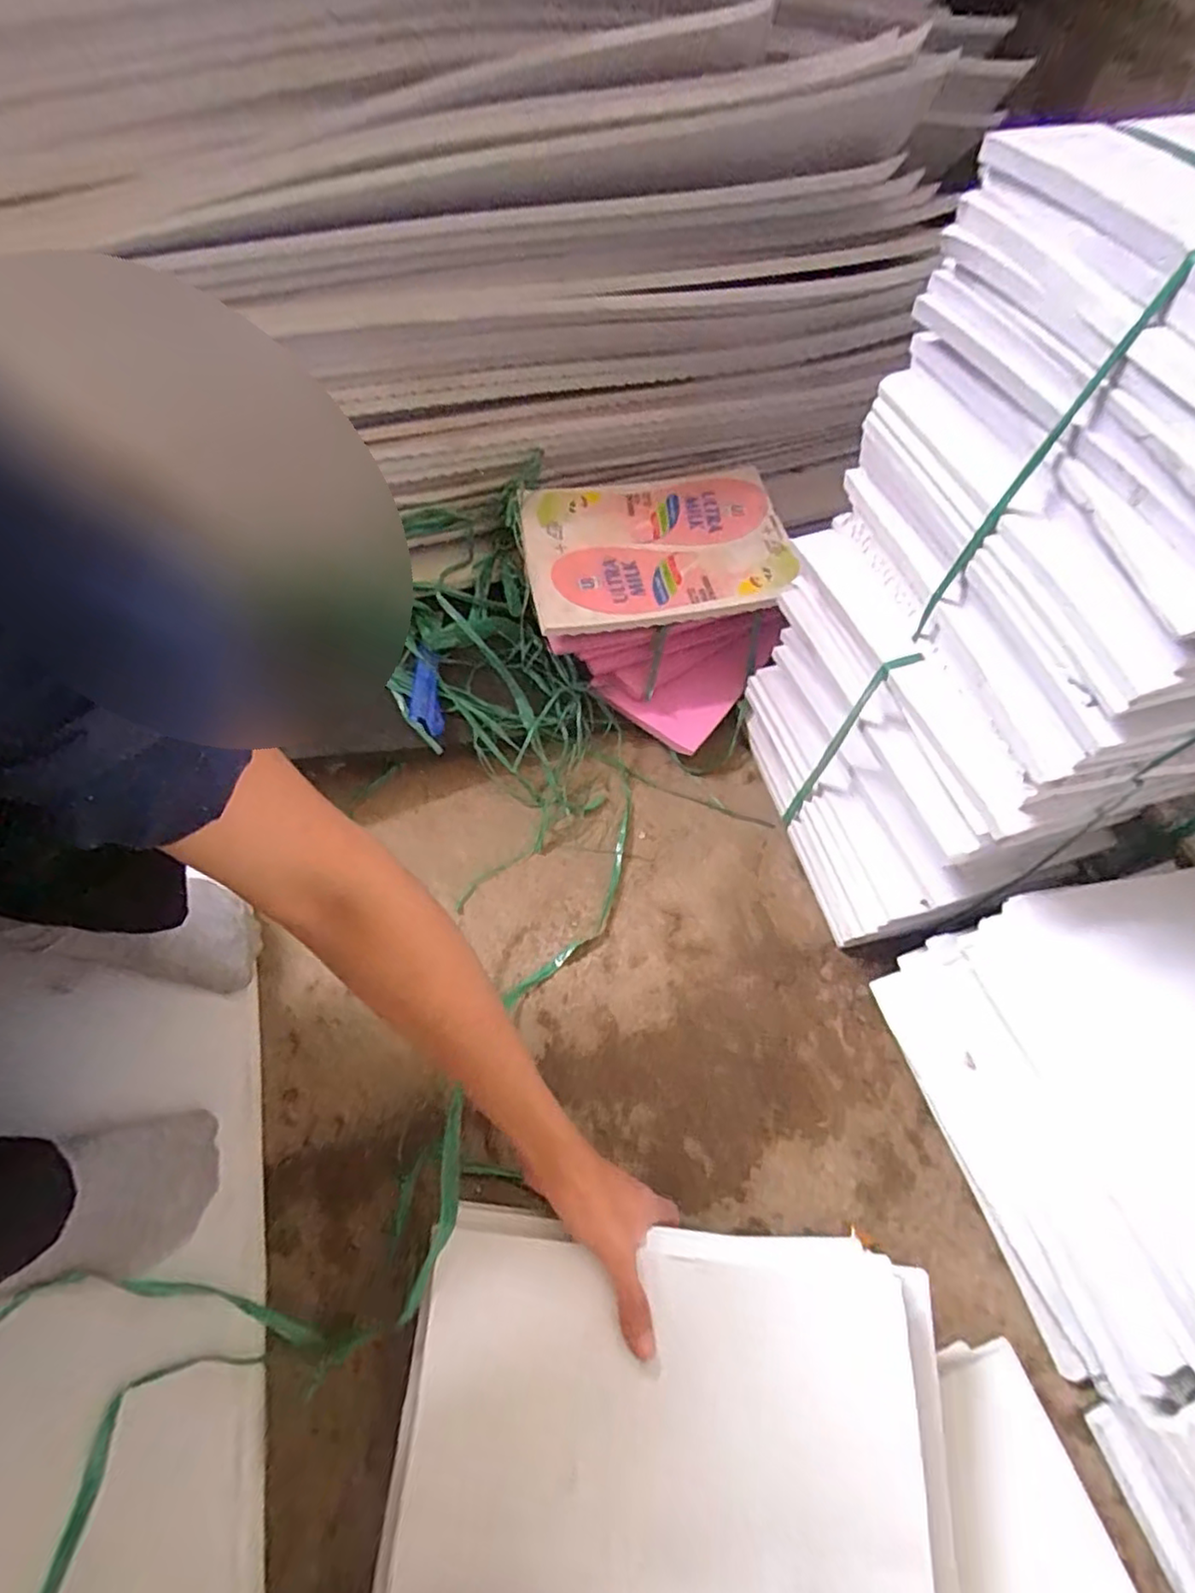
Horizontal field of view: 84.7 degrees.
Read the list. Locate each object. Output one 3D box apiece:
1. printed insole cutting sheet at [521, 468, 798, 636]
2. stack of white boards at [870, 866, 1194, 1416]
[{"bbox_3d":[0.061,-0.260,0.678,0.264,0.033,0.195,-8,60,-9],"label":"printed insole cutting sheet"},{"bbox_3d":[0.383,0.214,0.457,0.218,0.186,0.289,-13,61,-12],"label":"stack of white boards"}]

